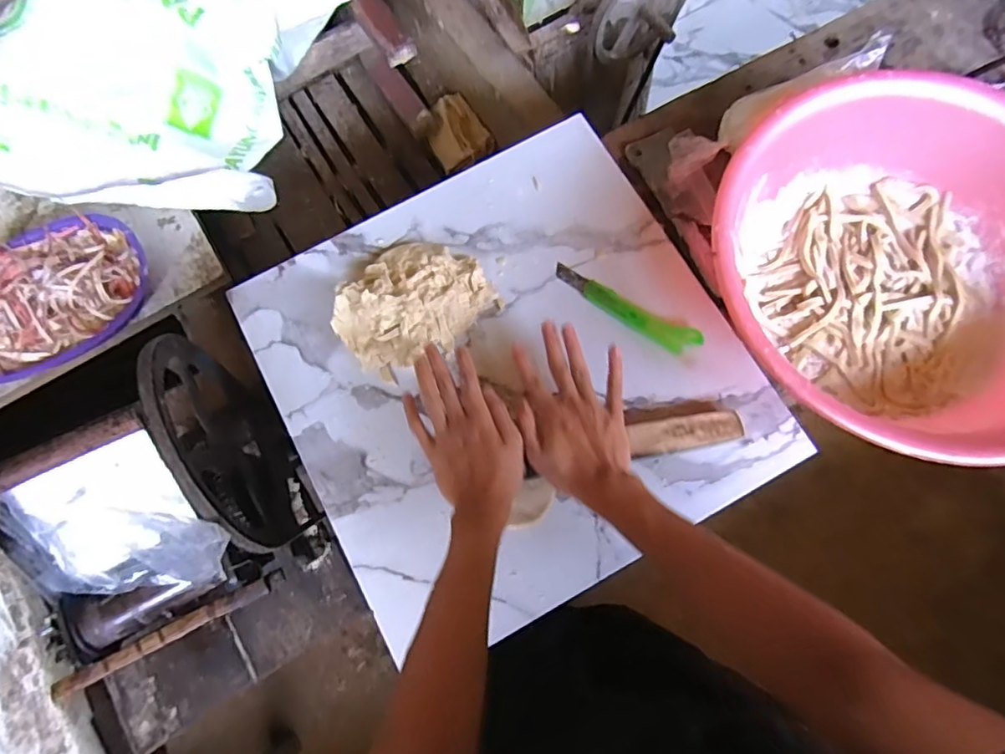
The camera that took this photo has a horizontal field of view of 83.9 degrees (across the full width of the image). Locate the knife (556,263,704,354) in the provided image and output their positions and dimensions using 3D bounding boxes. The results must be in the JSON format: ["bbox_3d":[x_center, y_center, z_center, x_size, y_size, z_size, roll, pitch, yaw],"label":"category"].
[{"bbox_3d":[0.141,-0.077,0.647,0.182,0.016,0.036,29,76,6],"label":"knife"}]

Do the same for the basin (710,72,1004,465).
[{"bbox_3d":[0.435,-0.118,0.615,0.421,0.117,0.396,0,74,-1],"label":"basin"}]

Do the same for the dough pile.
[{"bbox_3d":[-0.104,-0.085,0.634,0.138,0.041,0.171,40,77,9],"label":"dough pile"}]

